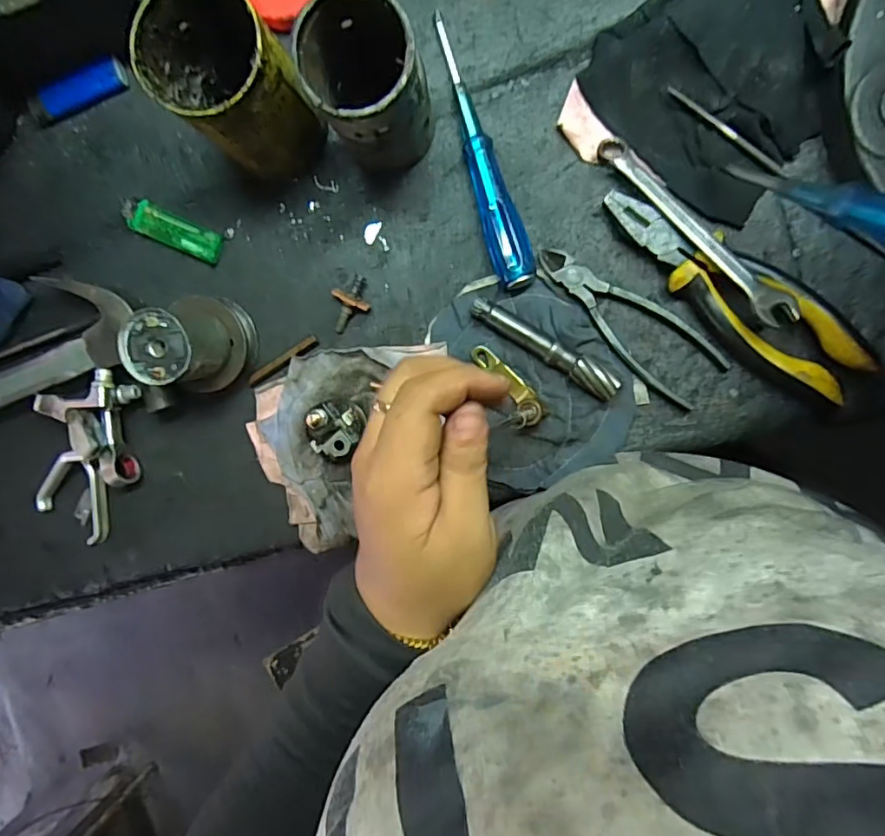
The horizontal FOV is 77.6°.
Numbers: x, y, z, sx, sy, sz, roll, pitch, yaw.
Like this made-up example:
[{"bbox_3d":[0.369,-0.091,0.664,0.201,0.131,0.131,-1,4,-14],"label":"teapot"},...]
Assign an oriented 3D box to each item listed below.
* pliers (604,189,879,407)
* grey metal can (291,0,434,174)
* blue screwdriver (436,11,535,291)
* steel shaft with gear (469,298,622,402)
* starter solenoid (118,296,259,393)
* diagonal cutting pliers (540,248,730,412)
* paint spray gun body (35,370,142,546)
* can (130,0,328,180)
[{"bbox_3d":[0.192,-0.086,0.369,0.198,0.032,0.059,40,99,0],"label":"pliers"},{"bbox_3d":[-0.044,-0.205,0.349,0.065,0.109,0.067,1,97,5],"label":"grey metal can"},{"bbox_3d":[0.025,-0.183,0.385,0.027,0.029,0.189,-19,95,7],"label":"blue screwdriver"},{"bbox_3d":[0.072,-0.051,0.389,0.116,0.025,0.018,34,99,1],"label":"steel shaft with gear"},{"bbox_3d":[-0.181,-0.053,0.403,0.068,0.072,0.063,-34,93,8],"label":"starter solenoid"},{"bbox_3d":[0.128,-0.067,0.388,0.147,0.010,0.047,39,99,0],"label":"diagonal cutting pliers"},{"bbox_3d":[-0.292,0.031,0.448,0.077,0.025,0.144,14,98,4],"label":"paint spray gun body"},{"bbox_3d":[-0.128,-0.208,0.355,0.068,0.114,0.073,1,97,5],"label":"can"}]

